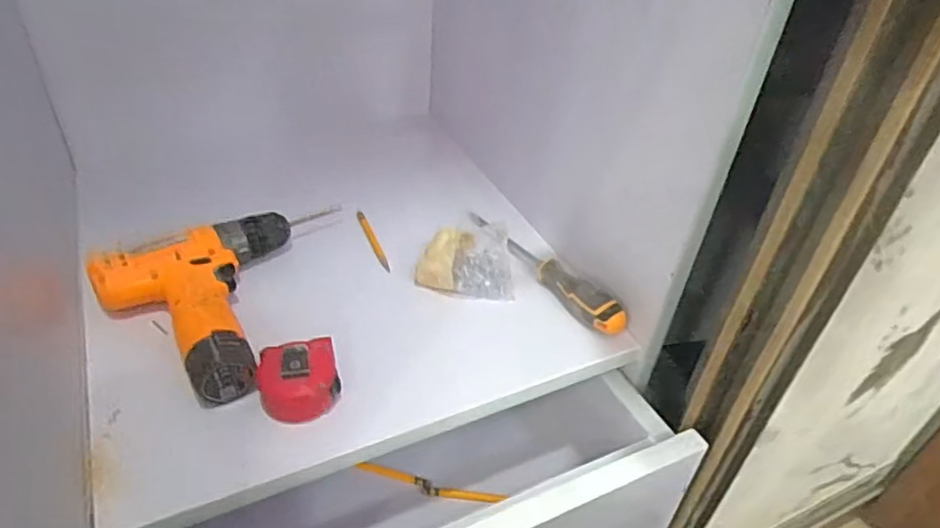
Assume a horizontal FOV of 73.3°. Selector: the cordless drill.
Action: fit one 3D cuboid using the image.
[{"bbox_3d":[-0.201,0.020,0.608,0.242,0.049,0.182,-28,50,-35],"label":"cordless drill"}]

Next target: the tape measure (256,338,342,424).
[{"bbox_3d":[-0.139,0.095,0.518,0.063,0.033,0.067,-10,41,-18],"label":"tape measure"}]

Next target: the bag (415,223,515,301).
[{"bbox_3d":[-0.005,-0.007,0.657,0.098,0.045,0.068,0,39,-7],"label":"bag"}]

